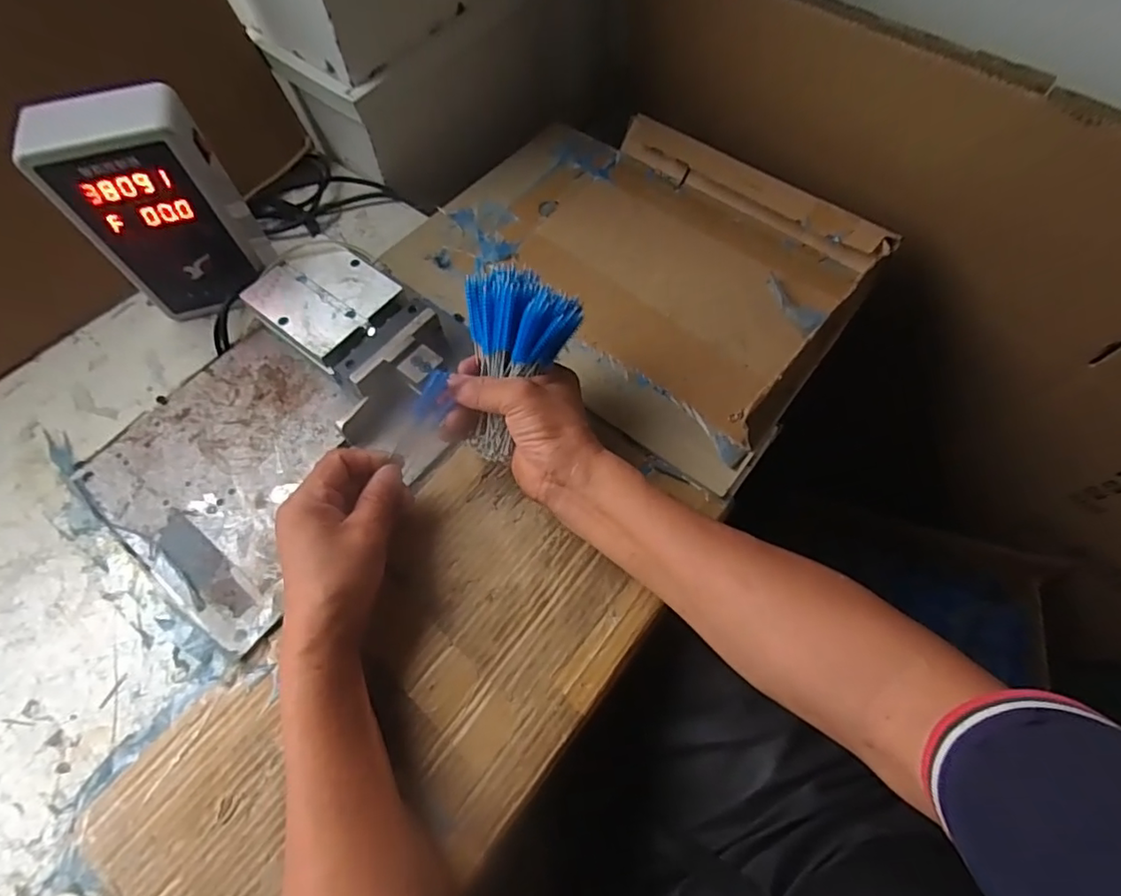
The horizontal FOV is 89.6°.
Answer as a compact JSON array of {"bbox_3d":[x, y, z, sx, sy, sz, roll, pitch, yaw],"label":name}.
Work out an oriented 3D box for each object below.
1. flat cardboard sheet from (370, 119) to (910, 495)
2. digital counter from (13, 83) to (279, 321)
[{"bbox_3d":[0.073,-0.191,0.564,0.413,0.036,0.323,36,71,18],"label":"flat cardboard sheet"},{"bbox_3d":[-0.329,-0.191,0.476,0.111,0.181,0.060,-14,64,-5],"label":"digital counter"}]

